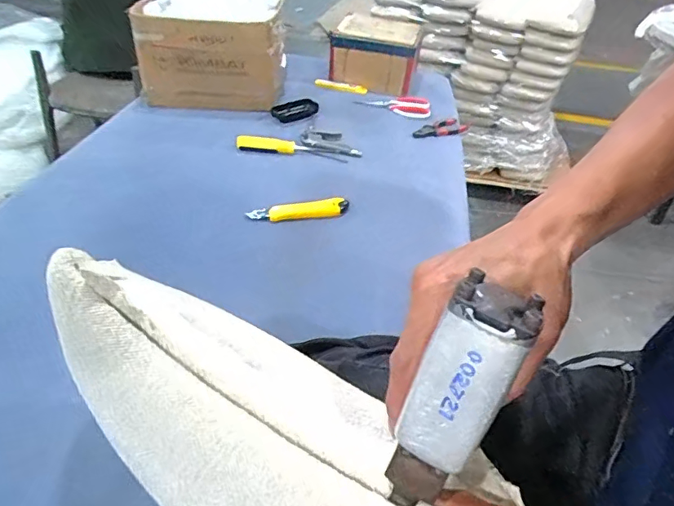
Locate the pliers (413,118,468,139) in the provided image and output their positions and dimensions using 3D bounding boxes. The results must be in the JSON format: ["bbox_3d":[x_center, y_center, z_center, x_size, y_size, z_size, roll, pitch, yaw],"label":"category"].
[{"bbox_3d":[0.229,-0.279,1.141,0.143,0.013,0.055,-14,41,-24],"label":"pliers"}]

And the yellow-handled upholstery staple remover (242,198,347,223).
[{"bbox_3d":[-0.064,-0.070,0.841,0.168,0.022,0.022,-7,39,-16],"label":"yellow-handled upholstery staple remover"}]

